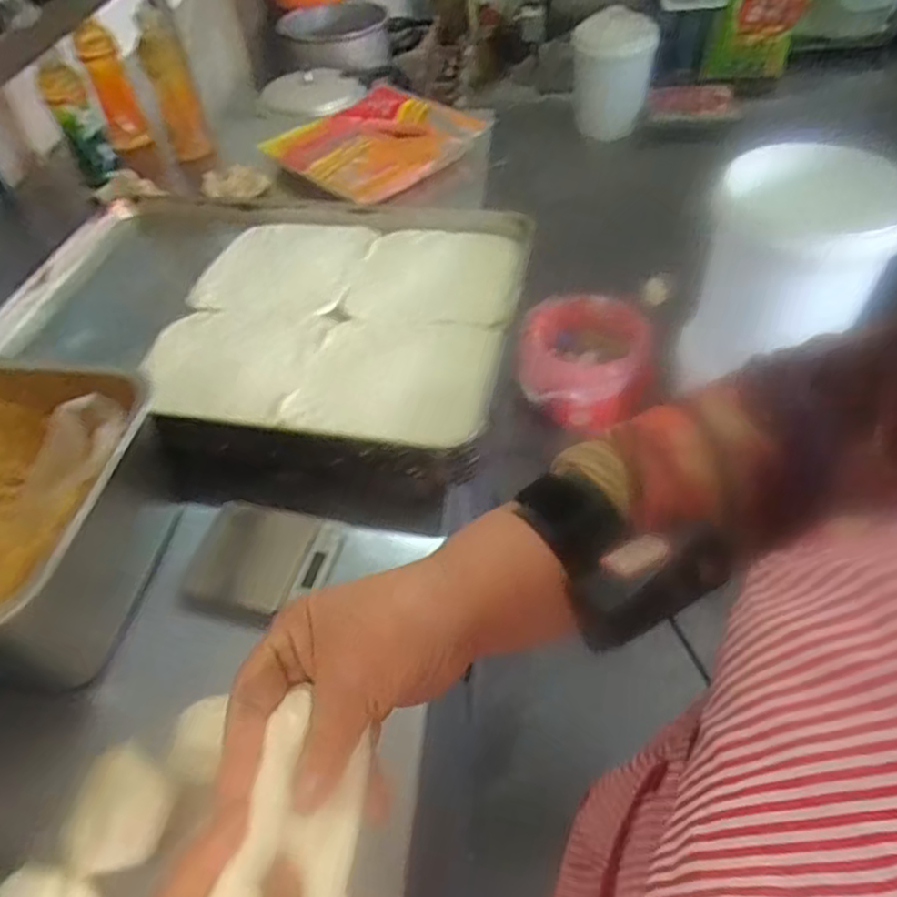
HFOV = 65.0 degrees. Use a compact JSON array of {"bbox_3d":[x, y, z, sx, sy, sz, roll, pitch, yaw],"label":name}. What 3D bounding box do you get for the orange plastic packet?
[{"bbox_3d":[-0.129,-0.506,1.162,0.262,0.066,0.297,32,59,29],"label":"orange plastic packet"}]

